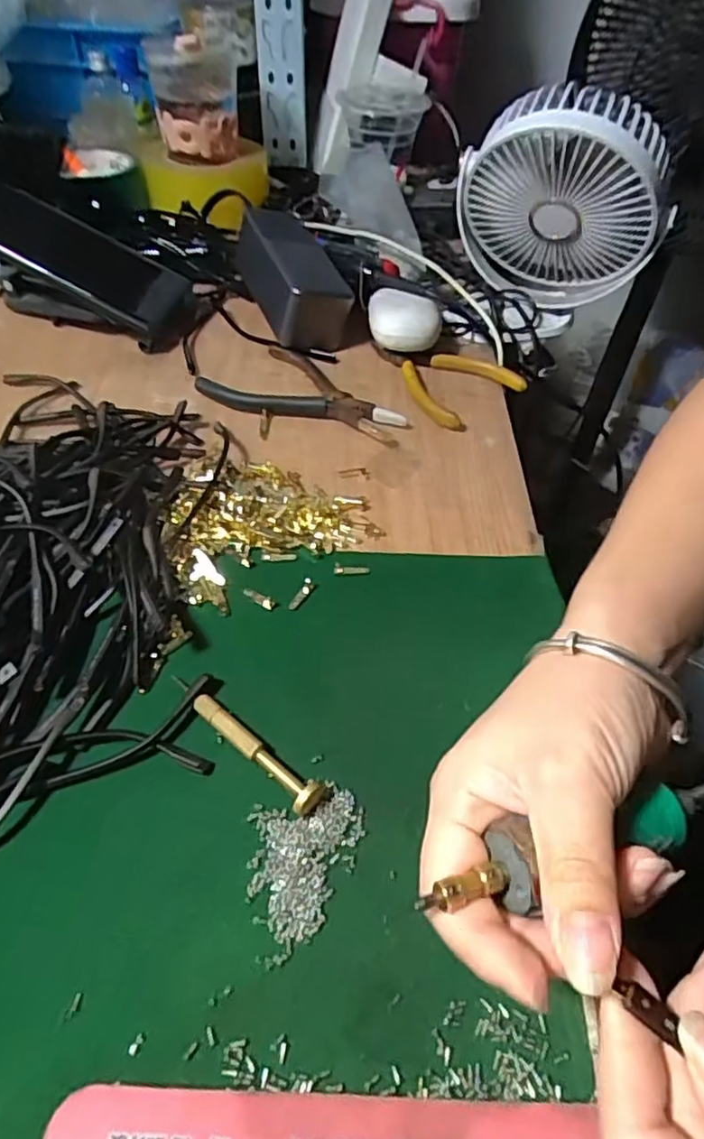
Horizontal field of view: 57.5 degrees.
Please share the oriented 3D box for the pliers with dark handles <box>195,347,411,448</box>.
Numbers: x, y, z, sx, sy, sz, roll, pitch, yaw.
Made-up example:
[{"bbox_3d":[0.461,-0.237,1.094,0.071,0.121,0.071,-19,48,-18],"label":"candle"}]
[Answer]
[{"bbox_3d":[-0.033,-0.120,0.460,0.139,0.013,0.078,34,56,25],"label":"pliers with dark handles"}]

